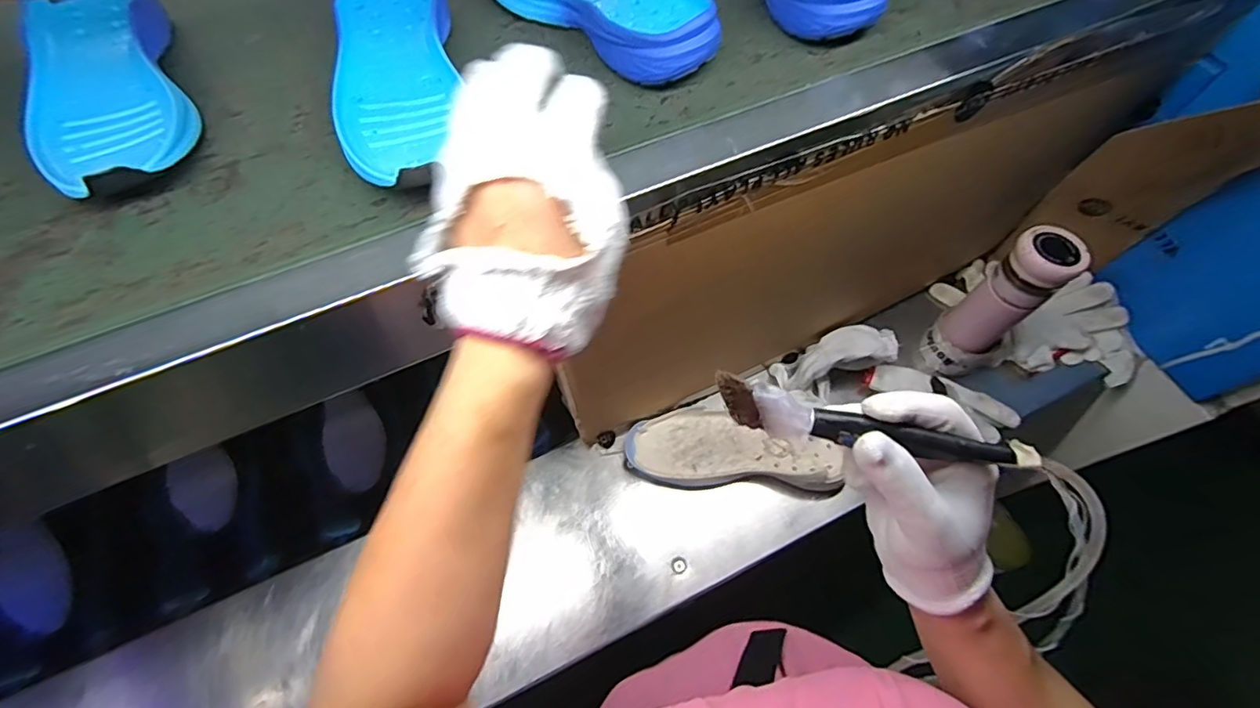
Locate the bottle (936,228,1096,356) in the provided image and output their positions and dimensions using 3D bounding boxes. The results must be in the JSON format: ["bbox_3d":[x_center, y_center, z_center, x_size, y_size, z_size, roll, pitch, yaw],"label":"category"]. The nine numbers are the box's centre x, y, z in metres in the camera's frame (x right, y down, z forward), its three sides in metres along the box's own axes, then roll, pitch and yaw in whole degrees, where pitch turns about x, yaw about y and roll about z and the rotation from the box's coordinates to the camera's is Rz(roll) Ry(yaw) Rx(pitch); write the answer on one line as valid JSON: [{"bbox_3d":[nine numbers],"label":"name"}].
[{"bbox_3d":[0.453,-0.066,0.666,0.064,0.197,0.067,0,64,-1],"label":"bottle"}]

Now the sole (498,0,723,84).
[{"bbox_3d":[-0.033,-0.290,0.441,0.239,0.039,0.082,38,68,18],"label":"sole"}]

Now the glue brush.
[{"bbox_3d":[0.125,0.039,0.286,0.159,0.028,0.016,11,62,5],"label":"glue brush"}]

